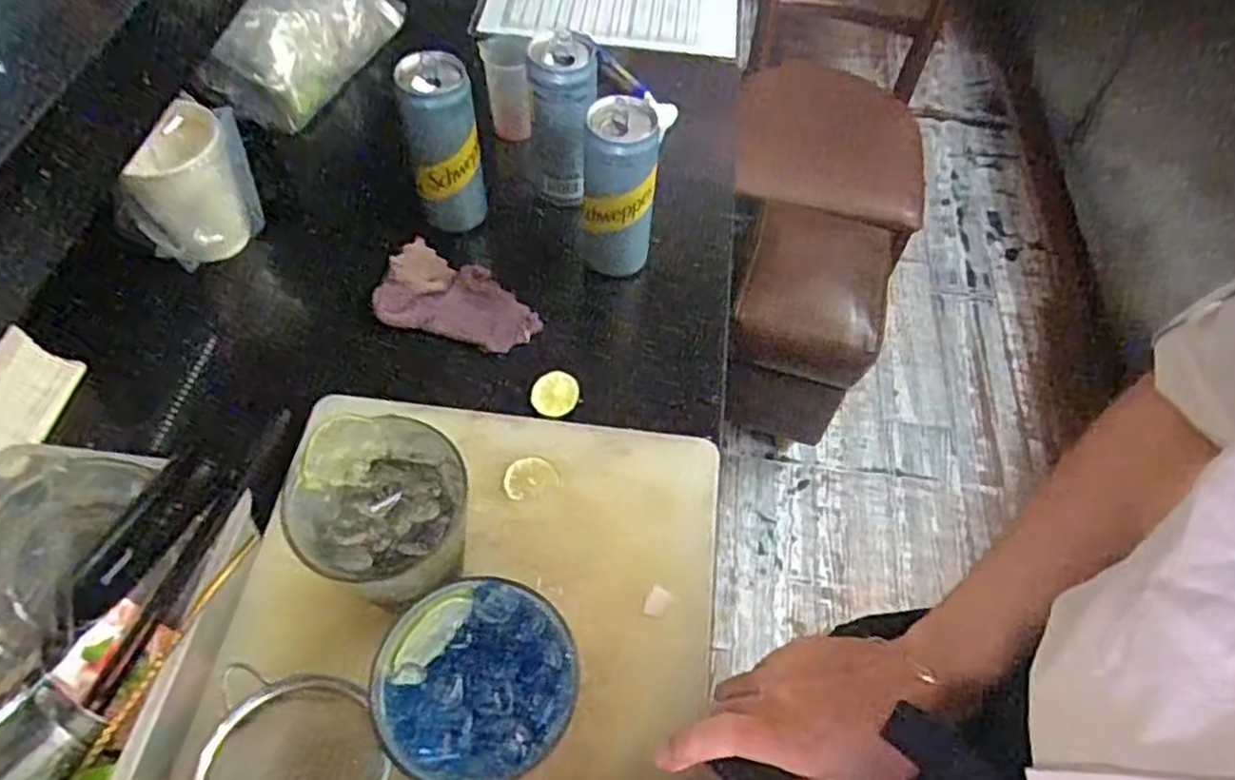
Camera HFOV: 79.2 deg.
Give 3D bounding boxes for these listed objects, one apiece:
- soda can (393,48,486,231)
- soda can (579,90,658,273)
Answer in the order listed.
[{"bbox_3d":[-0.142,-0.196,0.619,0.056,0.147,0.056,2,57,-2],"label":"soda can"},{"bbox_3d":[0.001,-0.158,0.591,0.055,0.125,0.060,2,57,-2],"label":"soda can"}]

